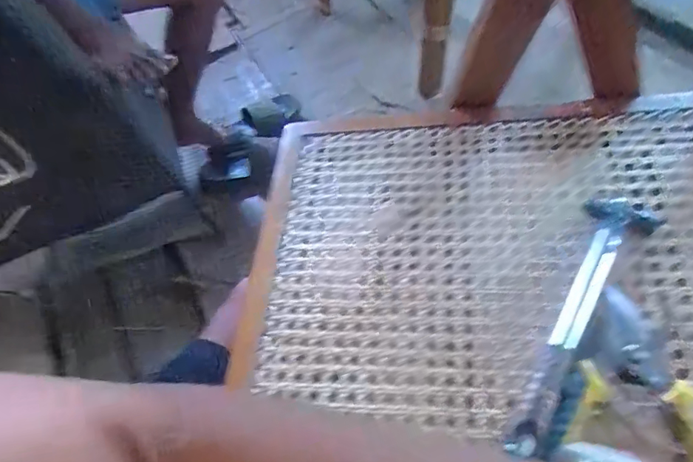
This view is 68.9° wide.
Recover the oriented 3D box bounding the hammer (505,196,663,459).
[{"bbox_3d":[0.180,0.060,0.395,0.050,0.016,0.242,29,62,22],"label":"hammer"}]

